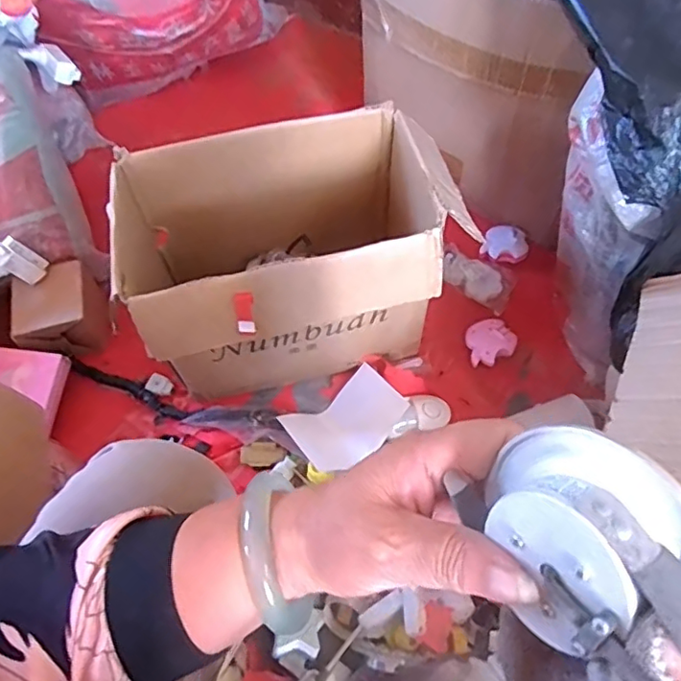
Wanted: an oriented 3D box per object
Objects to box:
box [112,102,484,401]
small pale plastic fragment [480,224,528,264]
[{"bbox_3d":[-0.058,-0.100,0.782,0.383,0.283,0.237,-13,62,-5],"label":"box"},{"bbox_3d":[0.278,-0.162,0.978,0.074,0.022,0.059,15,104,11],"label":"small pale plastic fragment"}]

